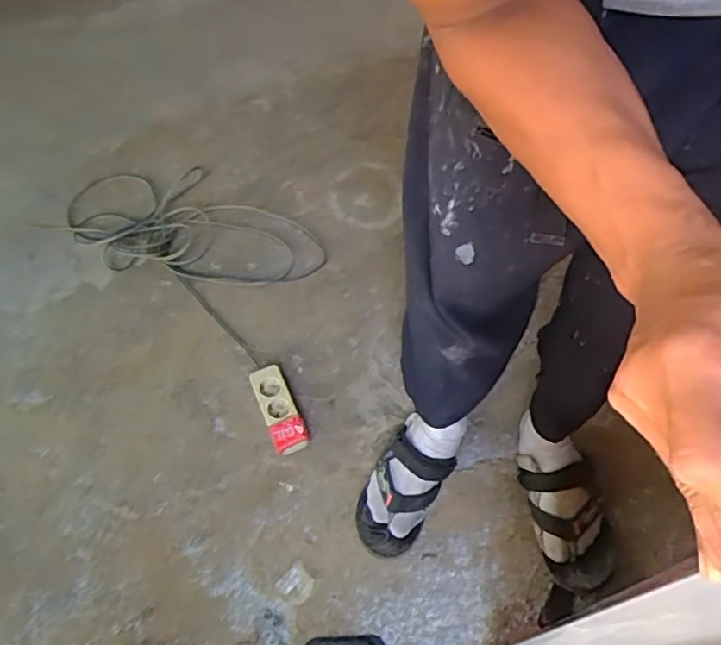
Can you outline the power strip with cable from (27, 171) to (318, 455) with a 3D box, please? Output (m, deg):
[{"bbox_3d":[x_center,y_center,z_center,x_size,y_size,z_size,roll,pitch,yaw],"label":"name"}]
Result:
[{"bbox_3d":[-0.286,-0.098,1.243,0.787,0.066,0.414,34,63,23],"label":"power strip with cable"}]

